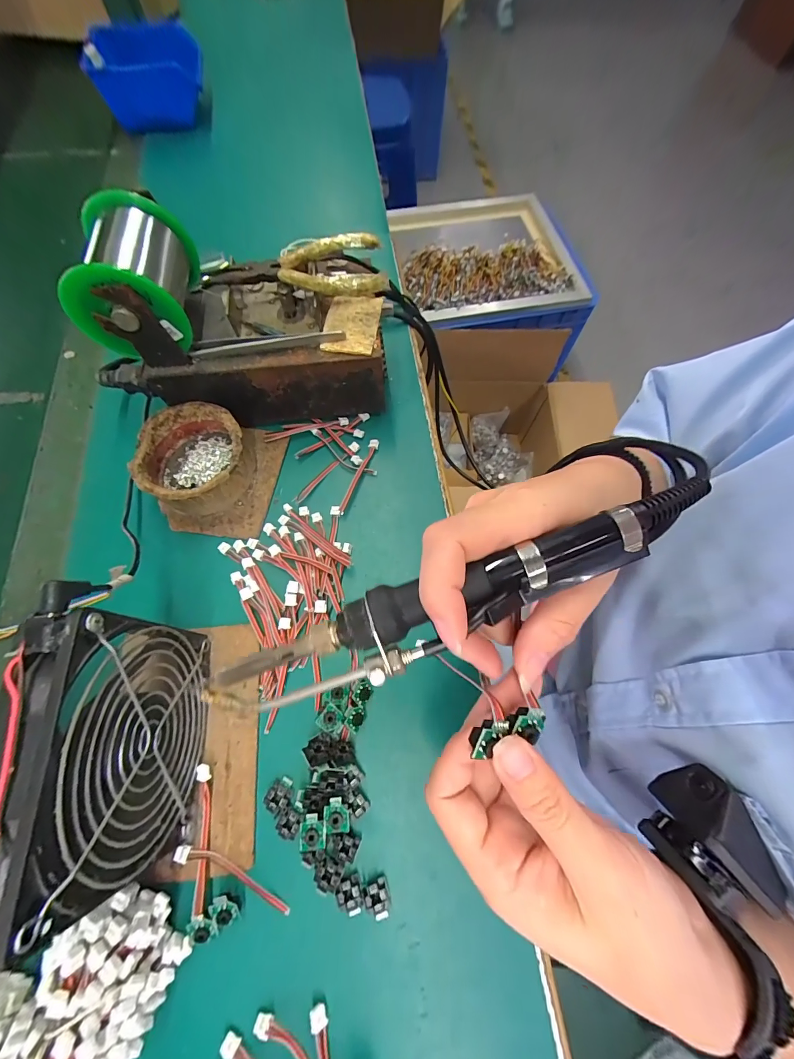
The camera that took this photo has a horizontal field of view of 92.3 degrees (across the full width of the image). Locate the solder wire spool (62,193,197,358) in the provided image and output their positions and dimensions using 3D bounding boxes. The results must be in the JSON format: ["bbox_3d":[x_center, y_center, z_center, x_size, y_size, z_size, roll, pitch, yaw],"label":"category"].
[{"bbox_3d":[-0.175,-0.171,0.259,0.067,0.057,0.088,-5,68,-2],"label":"solder wire spool"}]

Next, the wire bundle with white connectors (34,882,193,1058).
[{"bbox_3d":[-0.153,0.248,0.184,0.054,0.041,0.113,21,69,8],"label":"wire bundle with white connectors"}]

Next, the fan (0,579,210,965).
[{"bbox_3d":[-0.138,0.105,0.197,0.027,0.127,0.124,-5,68,-2],"label":"fan"}]

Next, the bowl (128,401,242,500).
[{"bbox_3d":[-0.162,-0.056,0.307,0.080,0.041,0.079,0,68,0],"label":"bowl"}]

